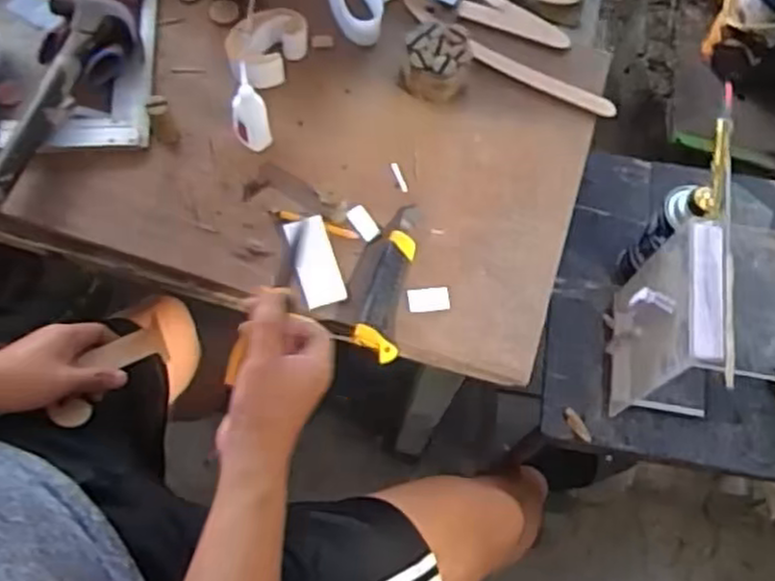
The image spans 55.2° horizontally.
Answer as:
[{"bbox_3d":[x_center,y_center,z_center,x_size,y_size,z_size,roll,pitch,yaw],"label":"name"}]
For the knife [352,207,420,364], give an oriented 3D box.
[{"bbox_3d":[0.001,-0.012,0.729,0.041,0.022,0.167,11,69,2],"label":"knife"}]

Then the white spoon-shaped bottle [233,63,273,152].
[{"bbox_3d":[-0.139,-0.180,0.747,0.031,0.089,0.037,-41,76,-15],"label":"white spoon-shaped bottle"}]

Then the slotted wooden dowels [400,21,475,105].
[{"bbox_3d":[0.054,-0.251,0.810,0.070,0.049,0.069,11,69,2],"label":"slotted wooden dowels"}]

